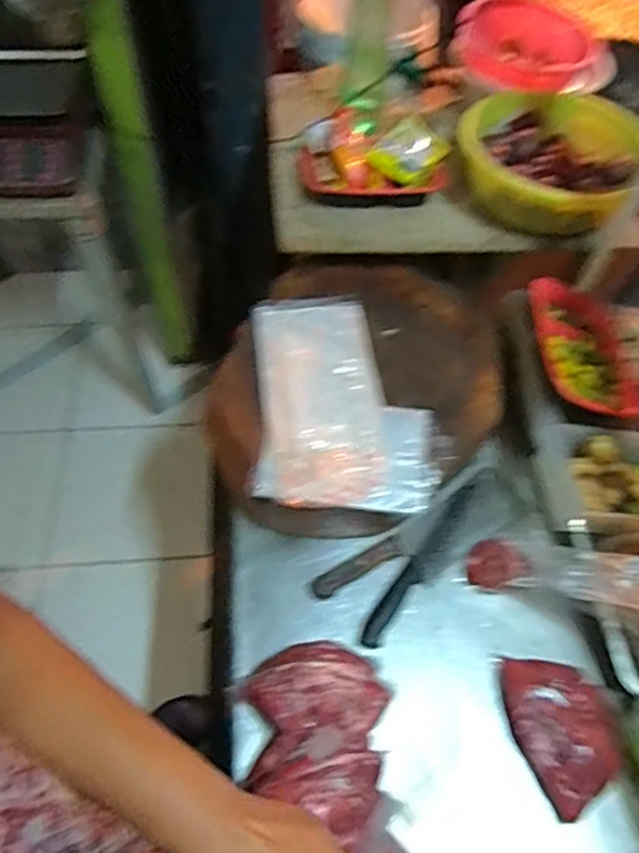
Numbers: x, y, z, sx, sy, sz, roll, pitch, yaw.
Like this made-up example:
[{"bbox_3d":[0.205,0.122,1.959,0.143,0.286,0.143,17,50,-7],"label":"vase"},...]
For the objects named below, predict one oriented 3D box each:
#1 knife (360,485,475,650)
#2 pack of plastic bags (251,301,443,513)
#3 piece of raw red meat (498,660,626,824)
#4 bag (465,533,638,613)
[{"bbox_3d":[0.143,0.179,0.789,0.042,0.013,0.268,33,62,18],"label":"knife"},{"bbox_3d":[0.029,-0.044,0.800,0.240,0.031,0.338,-2,57,-4],"label":"pack of plastic bags"},{"bbox_3d":[0.276,0.341,0.673,0.114,0.049,0.164,-8,58,-8],"label":"piece of raw red meat"},{"bbox_3d":[0.300,0.185,0.726,0.241,0.058,0.074,0,49,40],"label":"bag"}]

